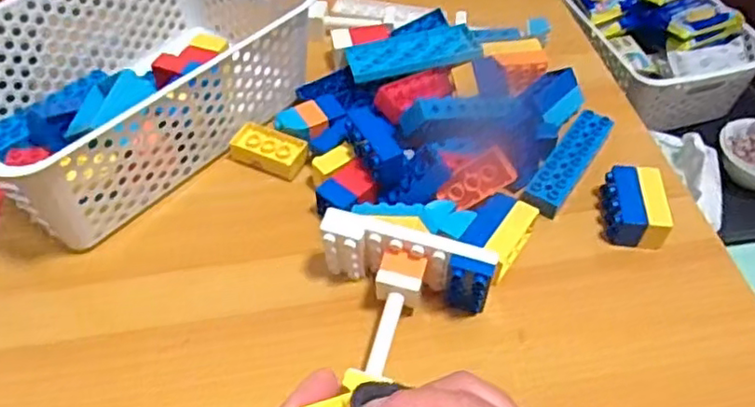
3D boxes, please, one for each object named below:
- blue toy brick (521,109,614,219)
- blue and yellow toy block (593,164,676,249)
[{"bbox_3d":[0.173,-0.036,0.575,0.032,0.026,0.129,29,56,21],"label":"blue toy brick"},{"bbox_3d":[0.214,0.005,0.533,0.046,0.038,0.065,5,51,3],"label":"blue and yellow toy block"}]

